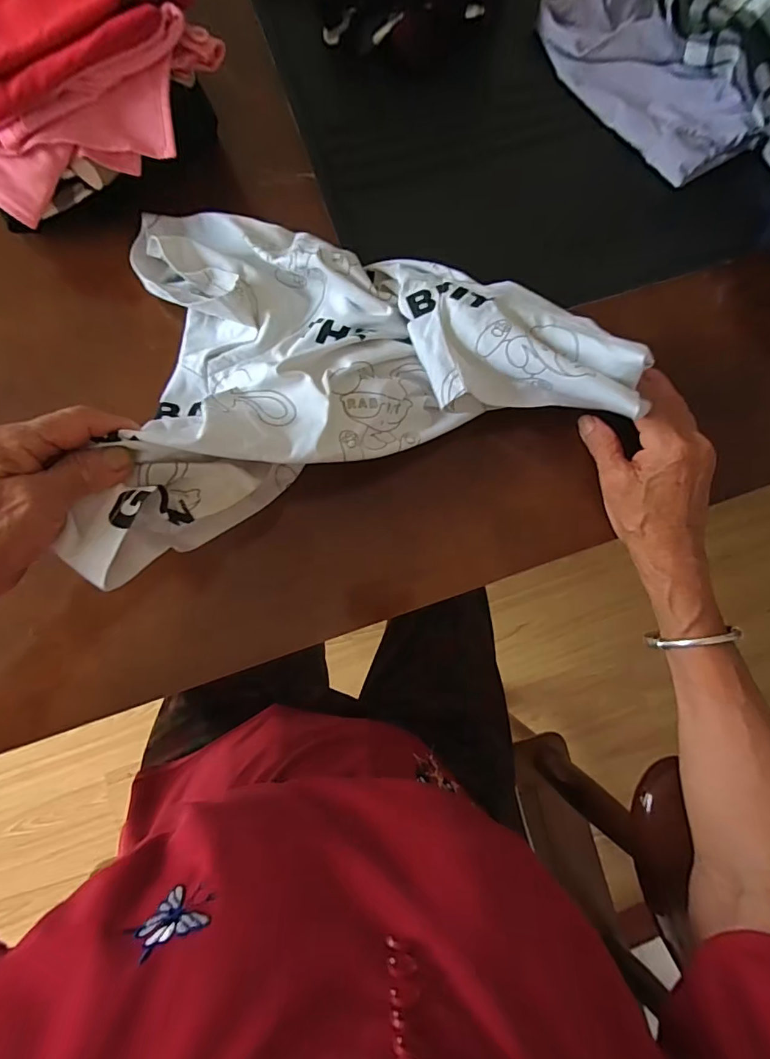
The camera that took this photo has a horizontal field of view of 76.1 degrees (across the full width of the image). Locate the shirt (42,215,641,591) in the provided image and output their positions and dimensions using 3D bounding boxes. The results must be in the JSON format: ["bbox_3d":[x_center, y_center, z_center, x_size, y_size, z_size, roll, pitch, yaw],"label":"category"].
[{"bbox_3d":[-0.038,-0.142,0.328,0.339,0.084,0.246,-18,83,-2],"label":"shirt"}]

